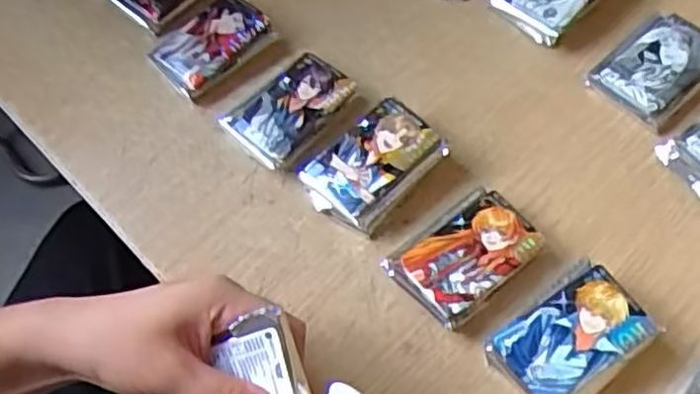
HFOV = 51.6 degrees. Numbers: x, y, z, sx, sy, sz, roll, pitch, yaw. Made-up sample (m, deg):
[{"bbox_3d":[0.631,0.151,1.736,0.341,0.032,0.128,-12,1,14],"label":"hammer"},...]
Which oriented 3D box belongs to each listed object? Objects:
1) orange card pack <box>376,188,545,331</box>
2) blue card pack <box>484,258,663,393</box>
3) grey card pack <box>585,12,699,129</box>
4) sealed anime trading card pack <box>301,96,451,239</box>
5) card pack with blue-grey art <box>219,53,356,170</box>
[{"bbox_3d":[0.077,0.039,0.482,0.090,0.019,0.064,-37,66,-15],"label":"orange card pack"},{"bbox_3d":[0.137,0.089,0.449,0.087,0.030,0.064,-36,66,-14],"label":"blue card pack"},{"bbox_3d":[0.236,-0.097,0.550,0.089,0.023,0.063,-37,66,-15],"label":"grey card pack"},{"bbox_3d":[0.015,-0.023,0.510,0.085,0.034,0.067,-42,68,-17],"label":"sealed anime trading card pack"},{"bbox_3d":[-0.042,-0.062,0.540,0.087,0.028,0.062,-36,66,-15],"label":"card pack with blue-grey art"}]

